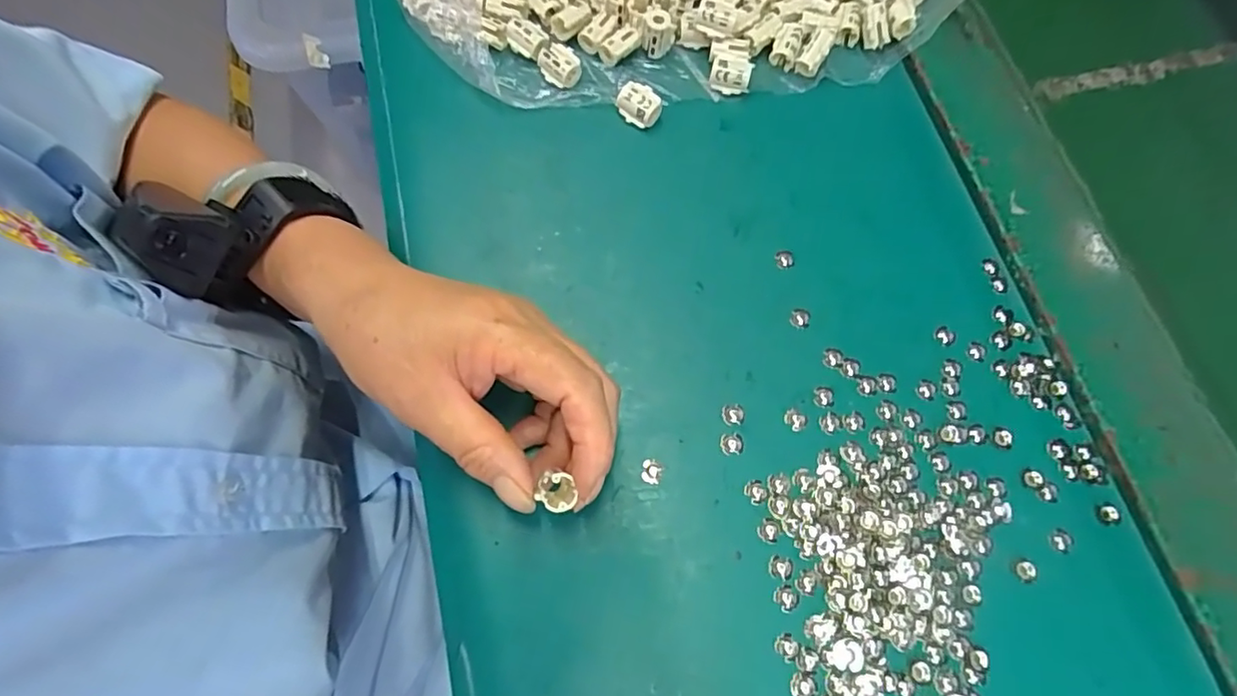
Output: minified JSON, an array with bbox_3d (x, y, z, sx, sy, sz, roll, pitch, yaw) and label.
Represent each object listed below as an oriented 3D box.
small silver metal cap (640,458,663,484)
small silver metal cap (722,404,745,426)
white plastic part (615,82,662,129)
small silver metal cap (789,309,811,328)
[{"bbox_3d":[0.015,0.055,0.270,0.009,0.004,0.010,11,71,4],"label":"small silver metal cap"},{"bbox_3d":[0.054,0.031,0.281,0.010,0.004,0.009,-13,71,-4],"label":"small silver metal cap"},{"bbox_3d":[0.011,-0.132,0.329,0.015,0.015,0.025,-40,75,-13],"label":"white plastic part"},{"bbox_3d":[0.090,-0.015,0.299,0.009,0.004,0.010,14,71,5],"label":"small silver metal cap"}]

